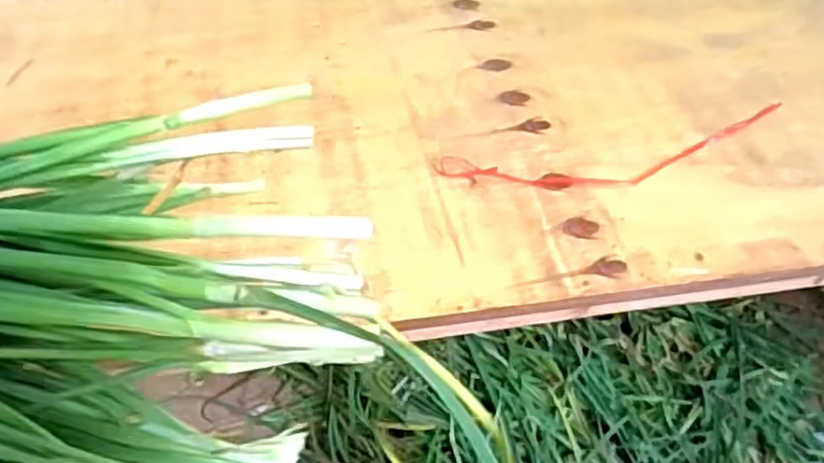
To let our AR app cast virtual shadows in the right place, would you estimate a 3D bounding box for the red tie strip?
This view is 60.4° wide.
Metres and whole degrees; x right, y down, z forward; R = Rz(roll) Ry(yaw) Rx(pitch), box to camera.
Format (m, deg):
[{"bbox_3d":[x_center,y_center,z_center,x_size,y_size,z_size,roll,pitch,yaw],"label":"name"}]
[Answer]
[{"bbox_3d":[0.182,-0.065,0.582,0.324,0.008,0.062,-10,47,-12],"label":"red tie strip"}]

